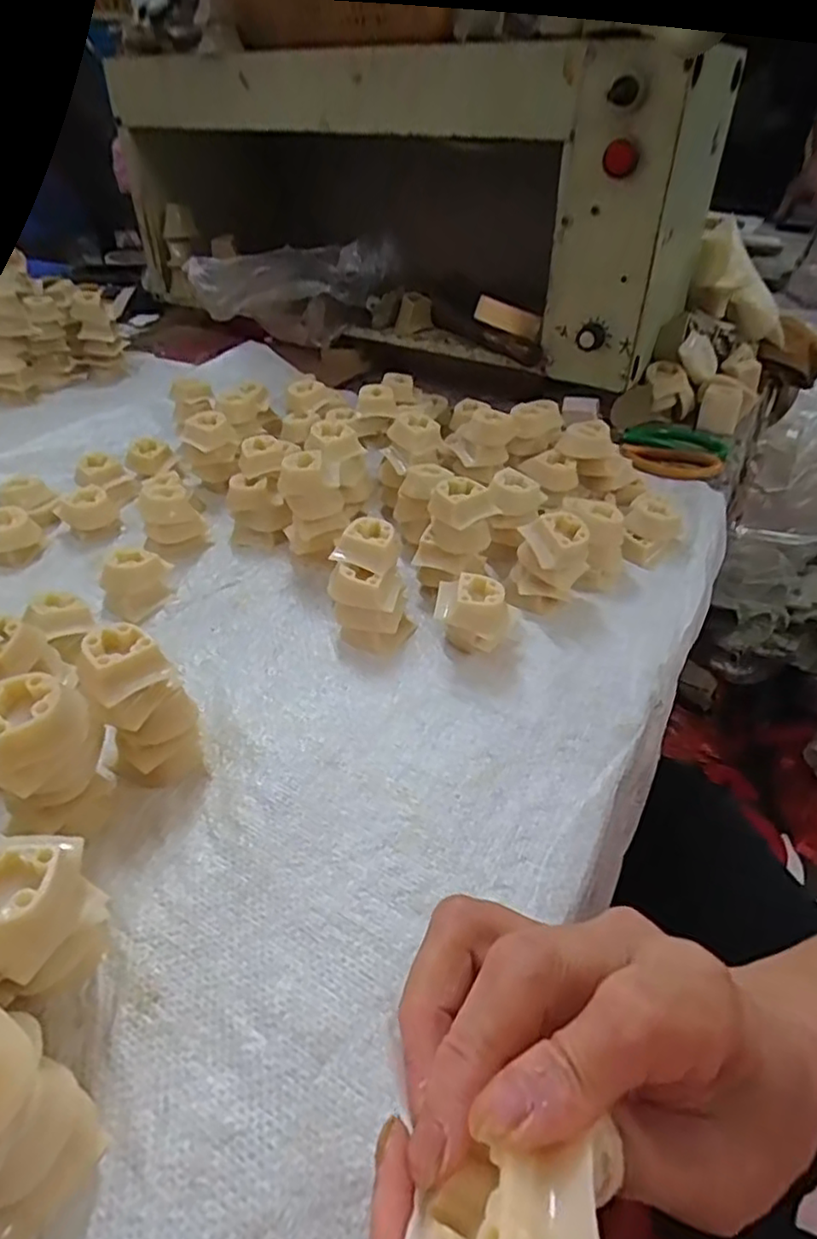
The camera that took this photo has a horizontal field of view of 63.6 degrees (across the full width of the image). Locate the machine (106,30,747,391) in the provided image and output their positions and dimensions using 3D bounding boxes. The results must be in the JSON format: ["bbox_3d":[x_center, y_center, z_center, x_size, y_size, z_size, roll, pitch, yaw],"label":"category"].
[{"bbox_3d":[-0.016,-0.502,0.781,0.691,0.264,0.252,29,47,28],"label":"machine"}]

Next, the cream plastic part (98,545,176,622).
[{"bbox_3d":[-0.189,-0.028,0.461,0.034,0.031,0.045,19,43,21],"label":"cream plastic part"}]

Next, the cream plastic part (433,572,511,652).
[{"bbox_3d":[0.040,0.000,0.419,0.046,0.048,0.036,13,41,15],"label":"cream plastic part"}]

